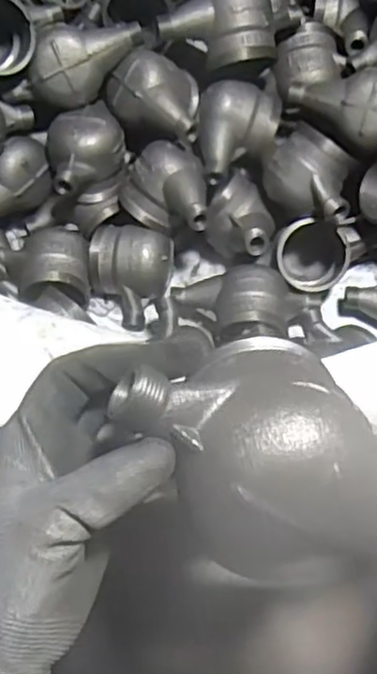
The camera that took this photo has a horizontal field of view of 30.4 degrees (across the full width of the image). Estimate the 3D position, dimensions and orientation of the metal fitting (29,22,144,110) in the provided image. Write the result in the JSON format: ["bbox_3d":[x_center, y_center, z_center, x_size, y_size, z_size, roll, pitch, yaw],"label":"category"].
[{"bbox_3d":[-0.113,-0.301,0.735,0.122,0.061,0.062,-40,72,-15],"label":"metal fitting"}]

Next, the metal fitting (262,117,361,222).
[{"bbox_3d":[0.131,-0.174,0.736,0.110,0.067,0.088,31,71,13],"label":"metal fitting"}]

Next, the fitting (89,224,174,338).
[{"bbox_3d":[-0.062,-0.062,0.773,0.092,0.063,0.126,-1,67,1],"label":"fitting"}]

